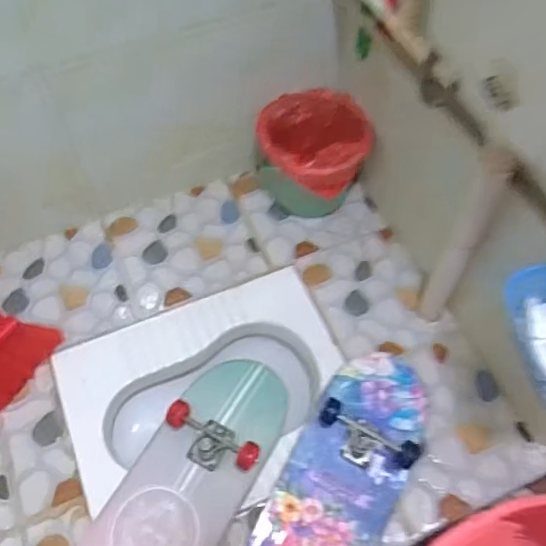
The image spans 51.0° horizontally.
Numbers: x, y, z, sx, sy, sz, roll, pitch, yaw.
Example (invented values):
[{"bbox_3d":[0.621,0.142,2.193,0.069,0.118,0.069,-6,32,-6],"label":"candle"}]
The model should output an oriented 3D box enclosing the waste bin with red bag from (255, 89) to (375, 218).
[{"bbox_3d":[0.079,-0.264,1.242,0.223,0.210,0.211,0,60,0],"label":"waste bin with red bag"}]

